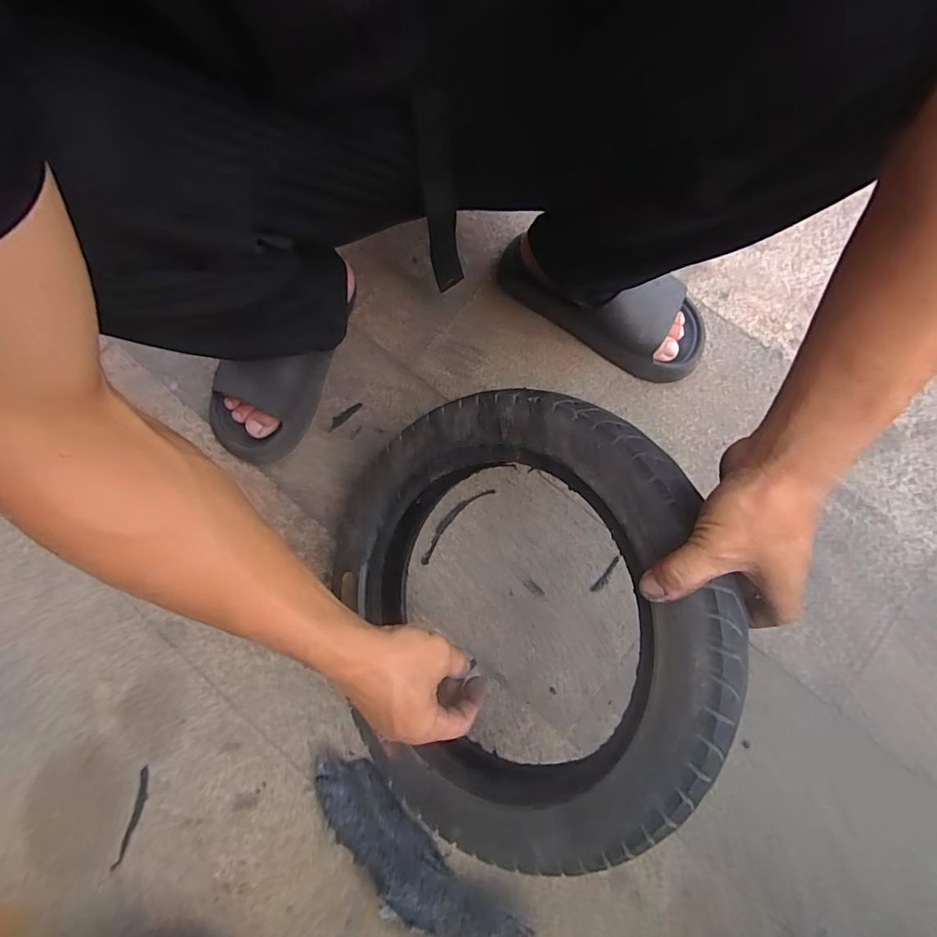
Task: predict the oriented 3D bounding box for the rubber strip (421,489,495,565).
[{"bbox_3d":[-0.017,0.060,0.560,0.021,0.005,0.112,43,83,7],"label":"rubber strip"}]

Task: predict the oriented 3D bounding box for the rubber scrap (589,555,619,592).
[{"bbox_3d":[0.152,0.118,0.549,0.010,0.004,0.047,40,82,7],"label":"rubber scrap"}]

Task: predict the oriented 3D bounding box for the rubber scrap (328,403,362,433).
[{"bbox_3d":[-0.146,-0.061,0.585,0.049,0.004,0.013,-36,82,-6],"label":"rubber scrap"}]

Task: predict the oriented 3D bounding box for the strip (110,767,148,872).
[{"bbox_3d":[-0.331,0.346,0.491,0.012,0.006,0.089,10,77,3],"label":"strip"}]

